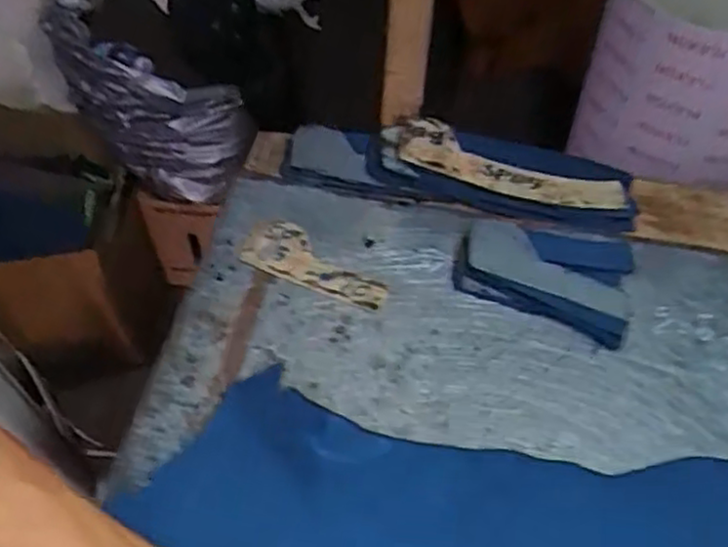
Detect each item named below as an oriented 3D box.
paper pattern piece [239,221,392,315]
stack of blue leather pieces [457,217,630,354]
[{"bbox_3d":[-0.039,-0.008,0.608,0.128,0.006,0.054,20,51,17],"label":"paper pattern piece"},{"bbox_3d":[0.150,0.002,0.603,0.141,0.012,0.102,11,49,9],"label":"stack of blue leather pieces"}]

